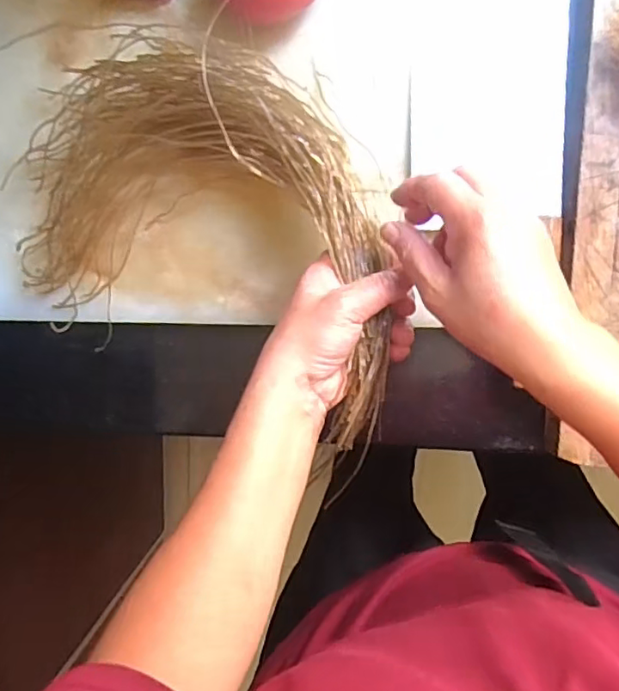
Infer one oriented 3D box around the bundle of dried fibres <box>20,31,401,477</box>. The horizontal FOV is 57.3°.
[{"bbox_3d":[-0.065,-0.086,0.393,0.298,0.084,0.211,22,99,2],"label":"bundle of dried fibres"}]

